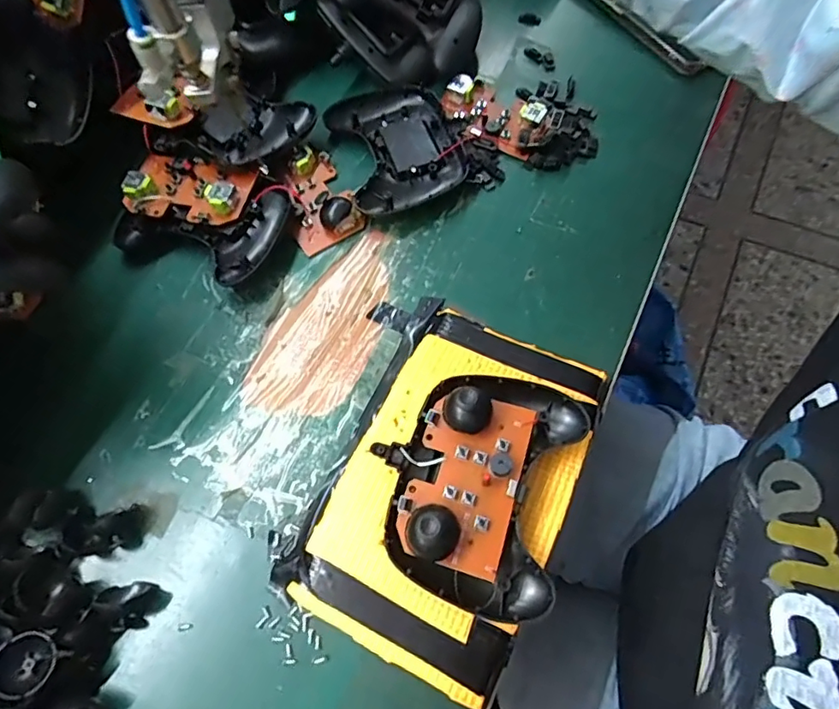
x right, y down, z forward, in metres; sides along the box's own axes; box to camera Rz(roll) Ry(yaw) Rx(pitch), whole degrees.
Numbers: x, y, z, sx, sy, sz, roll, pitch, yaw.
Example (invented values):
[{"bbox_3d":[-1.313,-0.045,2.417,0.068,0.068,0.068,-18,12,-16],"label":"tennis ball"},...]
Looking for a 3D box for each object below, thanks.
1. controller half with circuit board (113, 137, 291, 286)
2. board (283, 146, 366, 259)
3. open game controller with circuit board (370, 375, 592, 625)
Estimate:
[{"bbox_3d":[-0.155,-0.103,0.390,0.111,0.034,0.081,21,68,11],"label":"controller half with circuit board"},{"bbox_3d":[-0.078,-0.119,0.402,0.051,0.023,0.080,-27,67,-10],"label":"board"},{"bbox_3d":[0.030,0.065,0.286,0.096,0.046,0.120,14,67,8],"label":"open game controller with circuit board"}]

